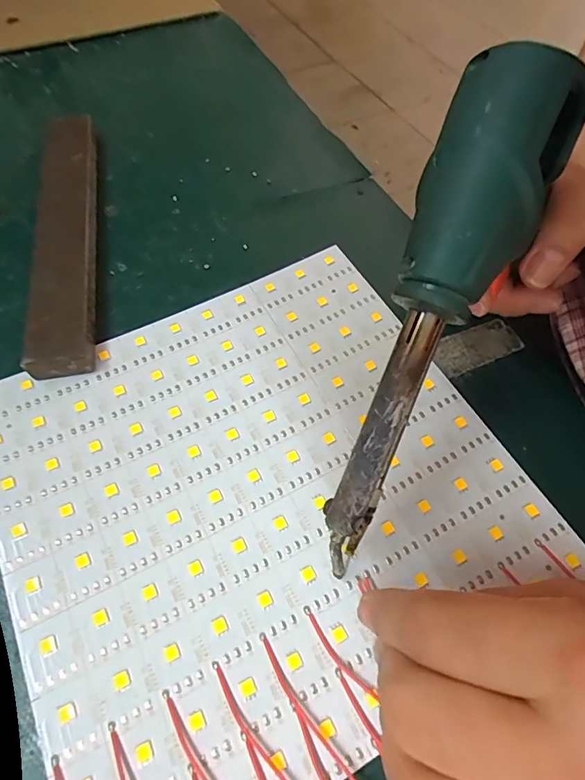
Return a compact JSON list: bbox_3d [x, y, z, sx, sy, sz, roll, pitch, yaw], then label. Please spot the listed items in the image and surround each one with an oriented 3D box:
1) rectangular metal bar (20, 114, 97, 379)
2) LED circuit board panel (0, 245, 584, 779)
[{"bbox_3d":[-0.131,-0.095,0.277,0.030,0.018,0.200,-9,60,-7],"label":"rectangular metal bar"},{"bbox_3d":[-0.016,0.040,0.210,0.208,0.005,0.206,-25,64,-15],"label":"LED circuit board panel"}]

